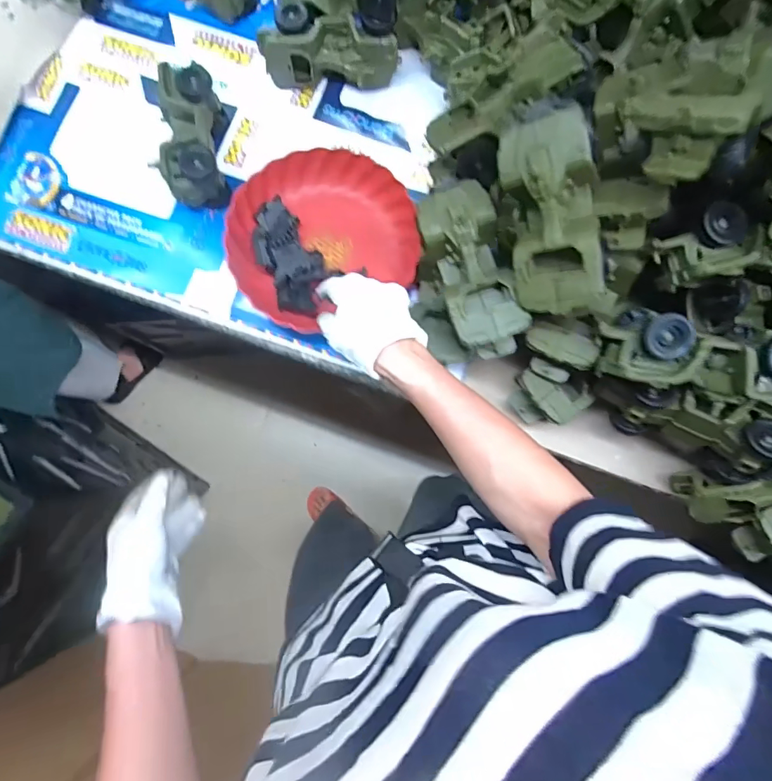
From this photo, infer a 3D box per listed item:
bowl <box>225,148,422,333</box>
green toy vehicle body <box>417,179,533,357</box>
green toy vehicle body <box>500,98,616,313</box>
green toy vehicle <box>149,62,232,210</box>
[{"bbox_3d":[-0.083,-0.200,0.616,0.239,0.070,0.228,-24,84,-5],"label":"bowl"},{"bbox_3d":[0.094,-0.131,0.503,0.080,0.062,0.189,-17,83,-4],"label":"green toy vehicle body"},{"bbox_3d":[0.160,-0.164,0.441,0.080,0.077,0.184,-16,103,-4],"label":"green toy vehicle body"},{"bbox_3d":[-0.255,-0.325,0.608,0.072,0.083,0.174,-6,82,-3],"label":"green toy vehicle"}]

